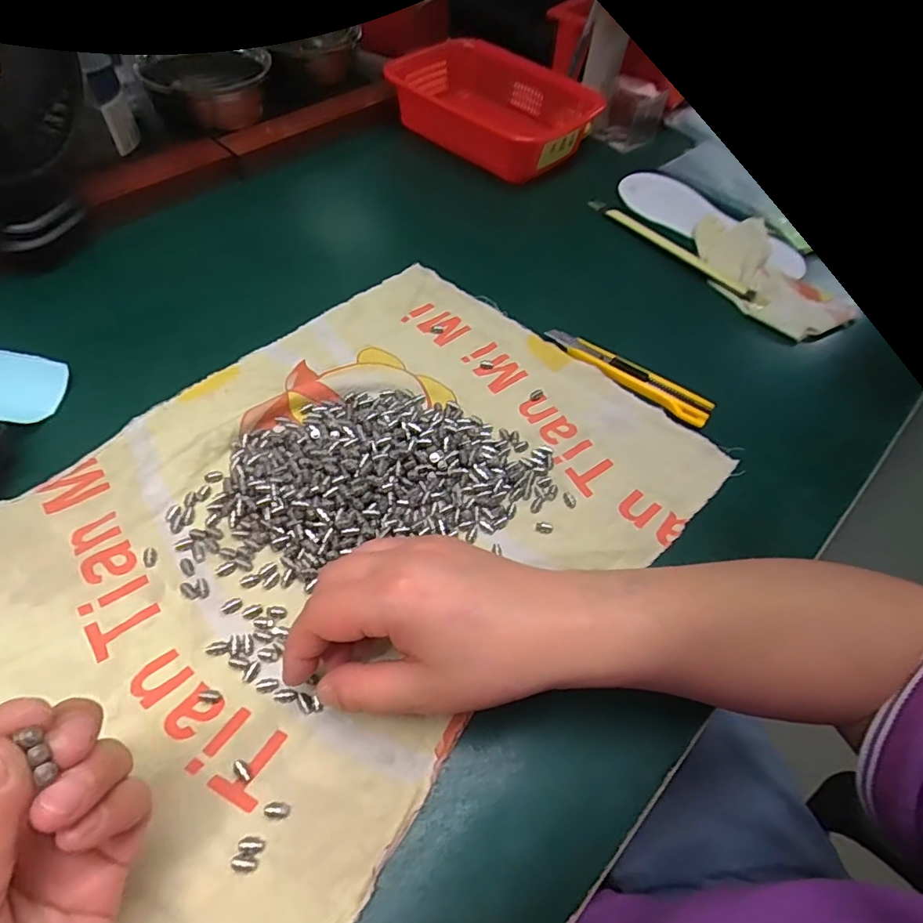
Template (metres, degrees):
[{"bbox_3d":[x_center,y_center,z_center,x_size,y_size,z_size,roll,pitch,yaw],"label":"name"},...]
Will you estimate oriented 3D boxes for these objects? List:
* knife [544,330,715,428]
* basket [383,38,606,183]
[{"bbox_3d":[0.125,-0.068,0.401,0.134,0.009,0.020,33,59,17],"label":"knife"},{"bbox_3d":[0.040,-0.412,0.623,0.217,0.060,0.155,38,61,19],"label":"basket"}]

